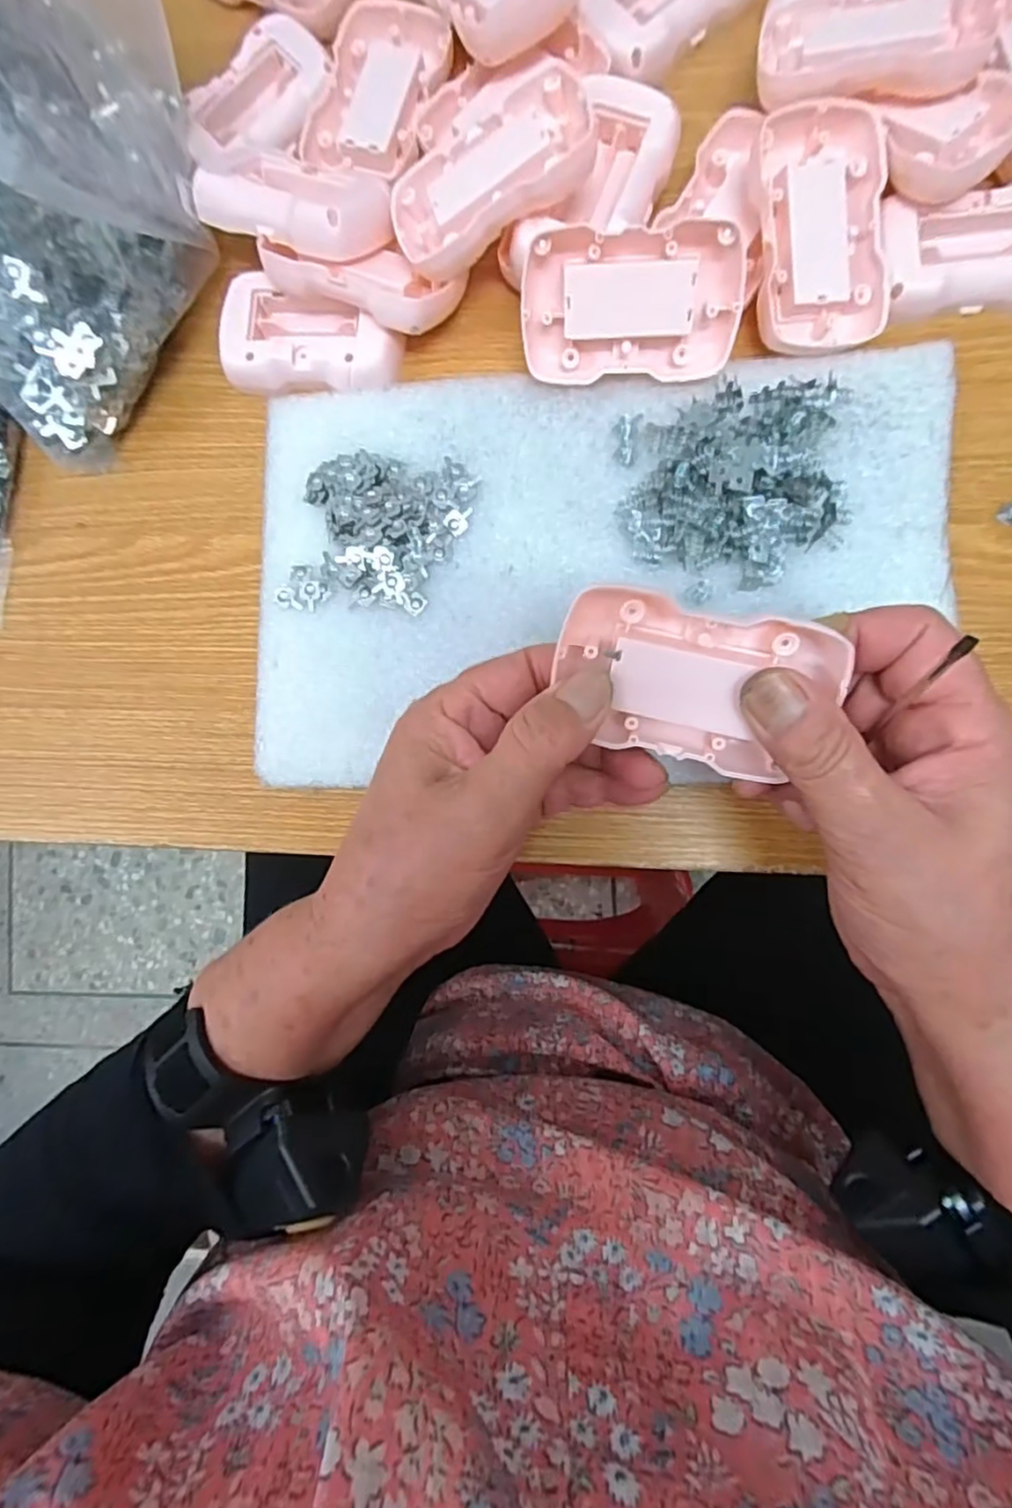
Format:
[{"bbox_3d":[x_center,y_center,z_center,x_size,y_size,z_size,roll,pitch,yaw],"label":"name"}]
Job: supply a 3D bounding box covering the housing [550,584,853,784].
[{"bbox_3d":[0.062,-0.024,0.208,0.088,0.024,0.050,12,88,6],"label":"housing"}]

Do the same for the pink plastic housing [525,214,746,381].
[{"bbox_3d":[0.053,-0.189,0.269,0.088,0.053,0.013,2,46,7],"label":"pink plastic housing"}]

